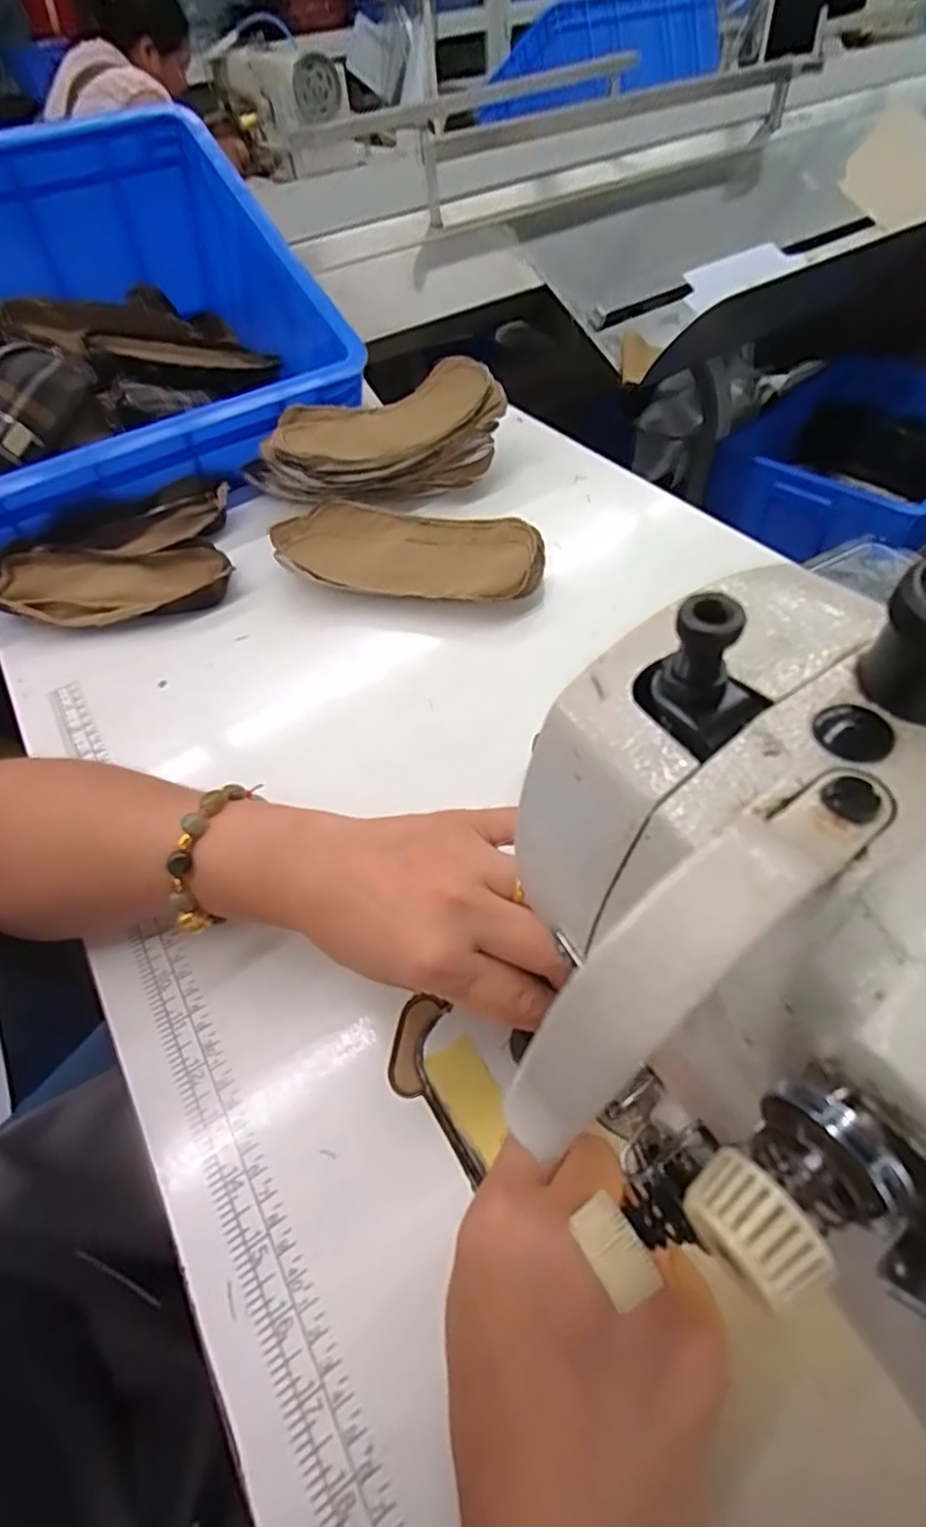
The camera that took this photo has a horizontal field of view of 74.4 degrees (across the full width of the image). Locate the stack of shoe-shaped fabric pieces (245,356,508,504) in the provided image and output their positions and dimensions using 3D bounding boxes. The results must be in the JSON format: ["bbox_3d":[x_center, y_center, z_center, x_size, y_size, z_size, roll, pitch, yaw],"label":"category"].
[{"bbox_3d":[-0.079,-0.286,0.545,0.220,0.073,0.123,-19,54,-8],"label":"stack of shoe-shaped fabric pieces"}]

